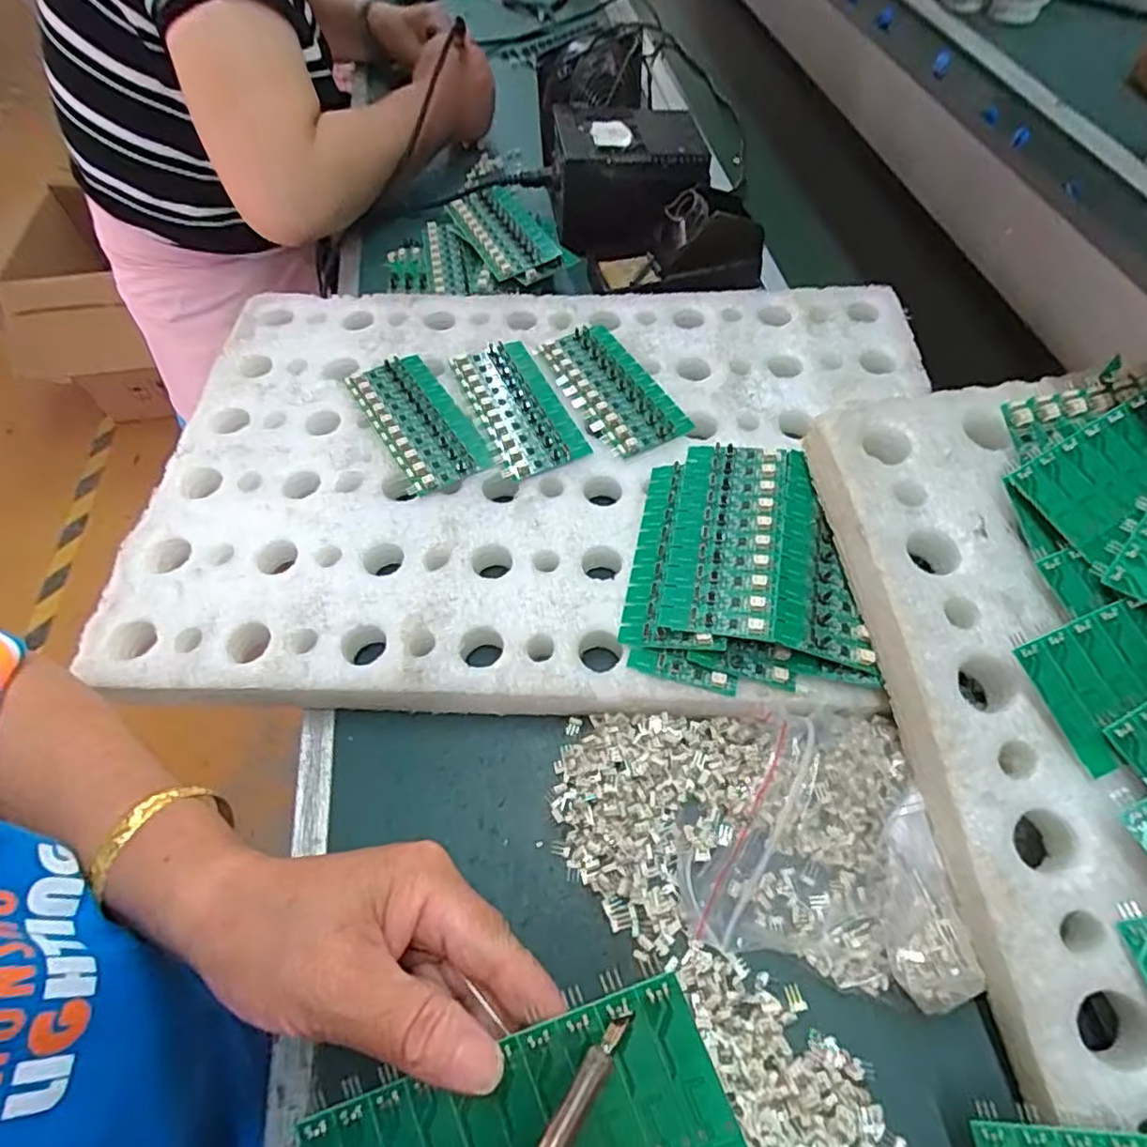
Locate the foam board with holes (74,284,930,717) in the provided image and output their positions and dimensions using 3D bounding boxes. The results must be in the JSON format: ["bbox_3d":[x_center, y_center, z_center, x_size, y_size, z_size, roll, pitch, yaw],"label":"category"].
[{"bbox_3d":[-0.024,-0.087,0.457,0.531,0.025,0.376,1,60,1],"label":"foam board with holes"}]

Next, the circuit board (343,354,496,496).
[{"bbox_3d":[-0.116,-0.115,0.466,0.060,0.008,0.136,-27,61,-14],"label":"circuit board"}]

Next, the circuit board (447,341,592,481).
[{"bbox_3d":[-0.043,-0.127,0.473,0.063,0.005,0.133,-22,60,-11],"label":"circuit board"}]

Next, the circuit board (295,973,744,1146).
[{"bbox_3d":[-0.019,0.184,0.199,0.138,0.005,0.062,-26,75,6],"label":"circuit board"}]

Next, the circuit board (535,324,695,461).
[{"bbox_3d":[0.028,-0.144,0.481,0.066,0.005,0.135,-25,61,-13],"label":"circuit board"}]

